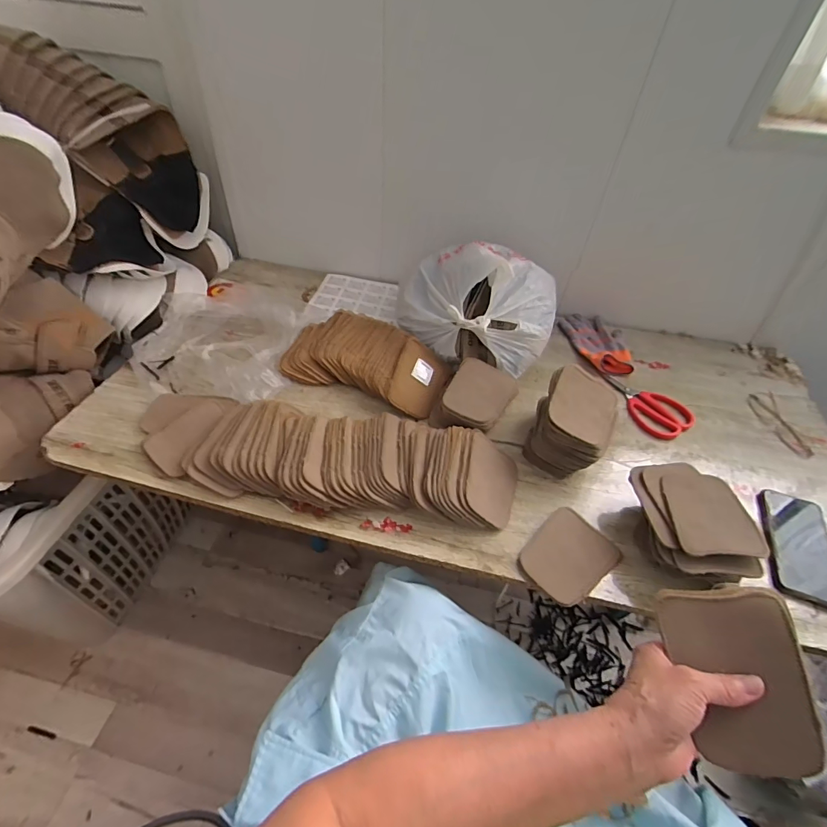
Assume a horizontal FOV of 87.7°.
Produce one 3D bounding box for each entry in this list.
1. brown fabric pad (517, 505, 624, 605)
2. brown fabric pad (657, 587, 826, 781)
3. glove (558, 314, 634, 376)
[{"bbox_3d":[0.195,0.180,0.545,0.120,0.015,0.092,-29,56,-28],"label":"brown fabric pad"},{"bbox_3d":[0.255,0.206,0.339,0.088,0.016,0.123,-11,67,23],"label":"brown fabric pad"},{"bbox_3d":[0.365,-0.145,0.852,0.116,0.035,0.185,3,47,-2],"label":"glove"}]

